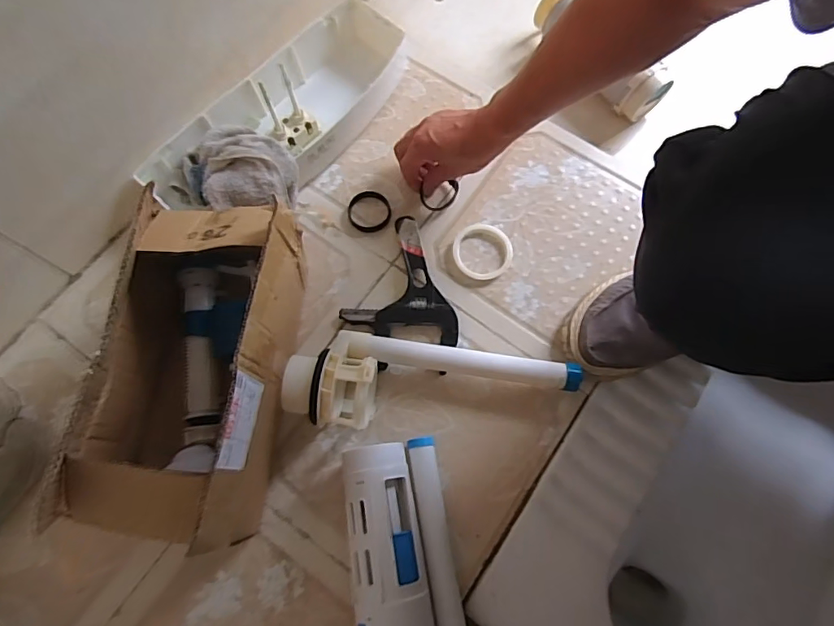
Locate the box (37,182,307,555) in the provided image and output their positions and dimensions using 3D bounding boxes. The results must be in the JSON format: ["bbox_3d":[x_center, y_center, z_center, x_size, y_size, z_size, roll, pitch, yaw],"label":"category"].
[{"bbox_3d":[-0.214,0.048,0.487,0.159,0.171,0.299,7,71,2],"label":"box"}]

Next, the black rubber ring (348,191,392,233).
[{"bbox_3d":[-0.061,-0.131,0.637,0.054,0.011,0.056,0,71,-1],"label":"black rubber ring"}]

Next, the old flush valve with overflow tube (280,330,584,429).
[{"bbox_3d":[0.018,0.076,0.530,0.310,0.084,0.099,5,71,1],"label":"old flush valve with overflow tube"}]

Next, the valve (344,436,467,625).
[{"bbox_3d":[-0.008,0.266,0.474,0.102,0.081,0.278,-8,72,-4],"label":"valve"}]

